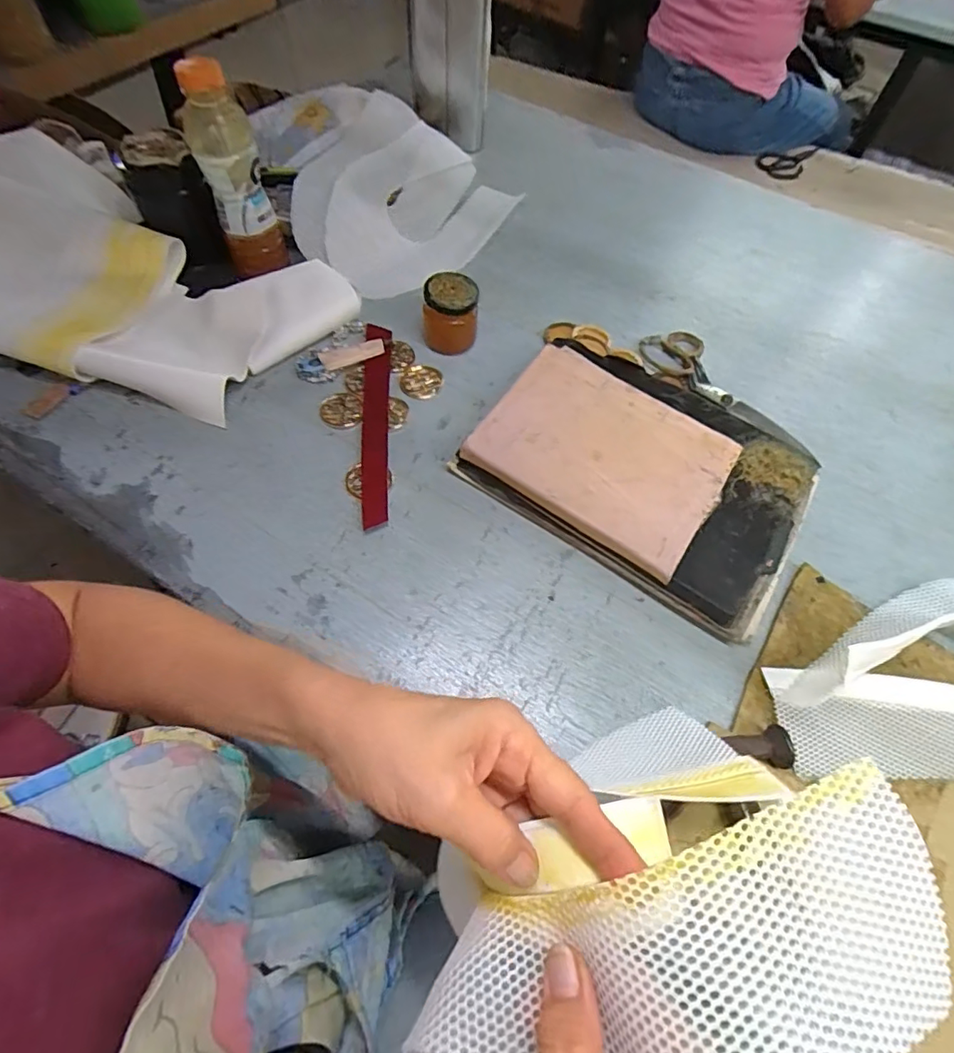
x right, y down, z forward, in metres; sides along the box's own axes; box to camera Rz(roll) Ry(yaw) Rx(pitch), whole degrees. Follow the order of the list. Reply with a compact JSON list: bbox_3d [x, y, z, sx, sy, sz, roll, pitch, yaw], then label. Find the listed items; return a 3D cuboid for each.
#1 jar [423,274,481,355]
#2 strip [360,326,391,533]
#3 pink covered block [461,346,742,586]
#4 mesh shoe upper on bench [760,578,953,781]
[{"bbox_3d":[-0.029,-0.236,0.597,0.061,0.073,0.053,5,61,0],"label":"jar"},{"bbox_3d":[-0.107,-0.114,0.561,0.028,0.014,0.251,-2,59,-4],"label":"strip"},{"bbox_3d":[0.121,-0.075,0.505,0.218,0.018,0.163,35,65,16],"label":"pink covered block"},{"bbox_3d":[0.380,0.110,0.417,0.284,0.082,0.146,-11,62,-9],"label":"mesh shoe upper on bench"}]

